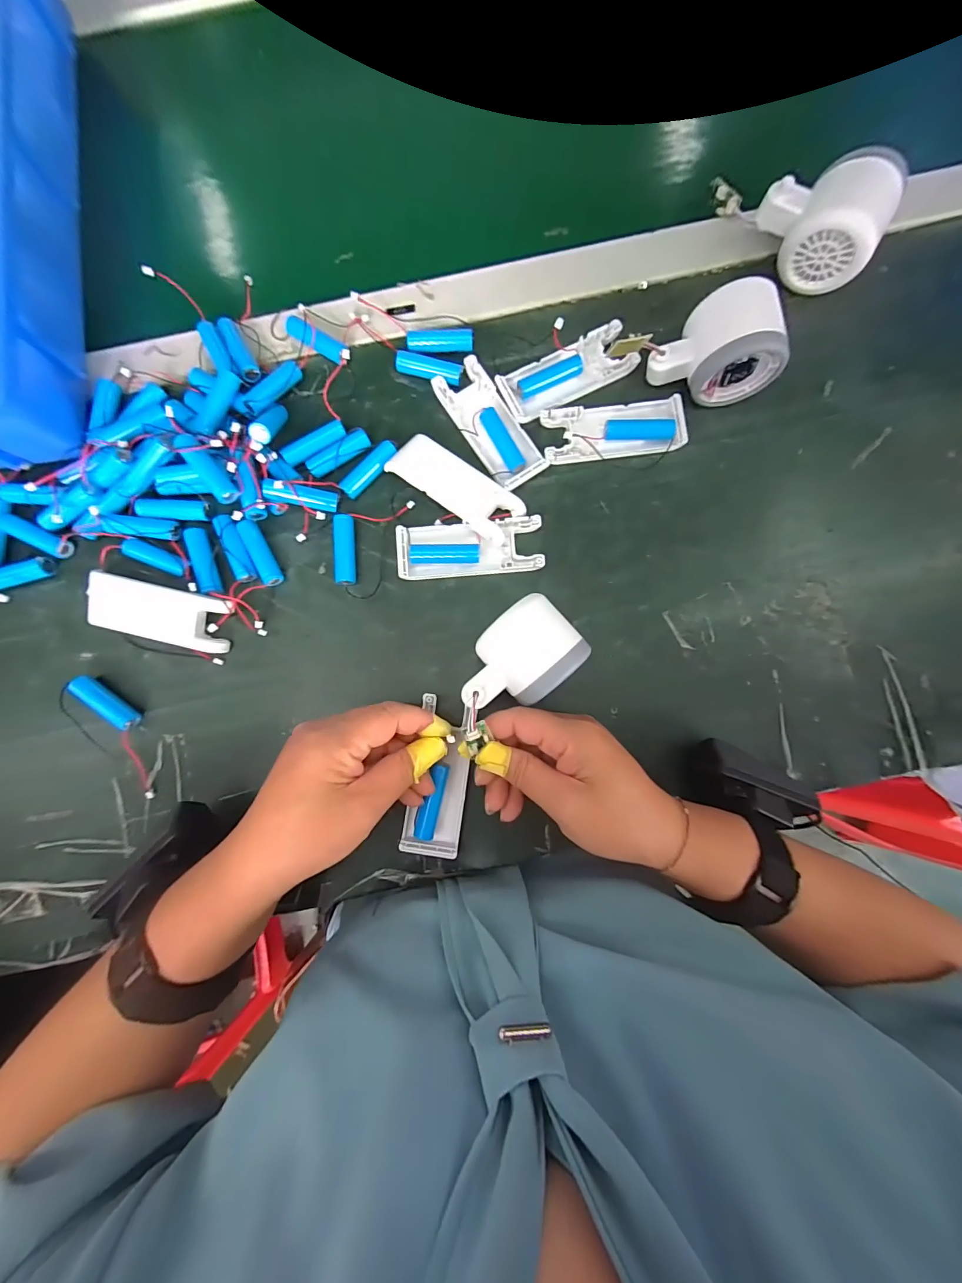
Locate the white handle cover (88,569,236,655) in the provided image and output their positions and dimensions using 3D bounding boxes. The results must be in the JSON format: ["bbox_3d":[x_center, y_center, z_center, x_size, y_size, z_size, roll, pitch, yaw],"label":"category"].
[{"bbox_3d":[-0.231,-0.020,0.298,0.099,0.018,0.039,13,85,2],"label":"white handle cover"}]

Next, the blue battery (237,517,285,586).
[{"bbox_3d":[-0.162,-0.065,0.304,0.013,0.014,0.050,-25,85,-1],"label":"blue battery"}]

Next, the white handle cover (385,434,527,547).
[{"bbox_3d":[-0.017,-0.115,0.305,0.100,0.015,0.040,36,86,3],"label":"white handle cover"}]

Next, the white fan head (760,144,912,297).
[{"bbox_3d":[0.247,-0.308,0.301,0.084,0.056,0.060,22,86,2],"label":"white fan head"}]

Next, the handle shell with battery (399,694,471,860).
[{"bbox_3d":[-0.028,0.093,0.284,0.039,0.016,0.105,9,83,1],"label":"handle shell with battery"}]

